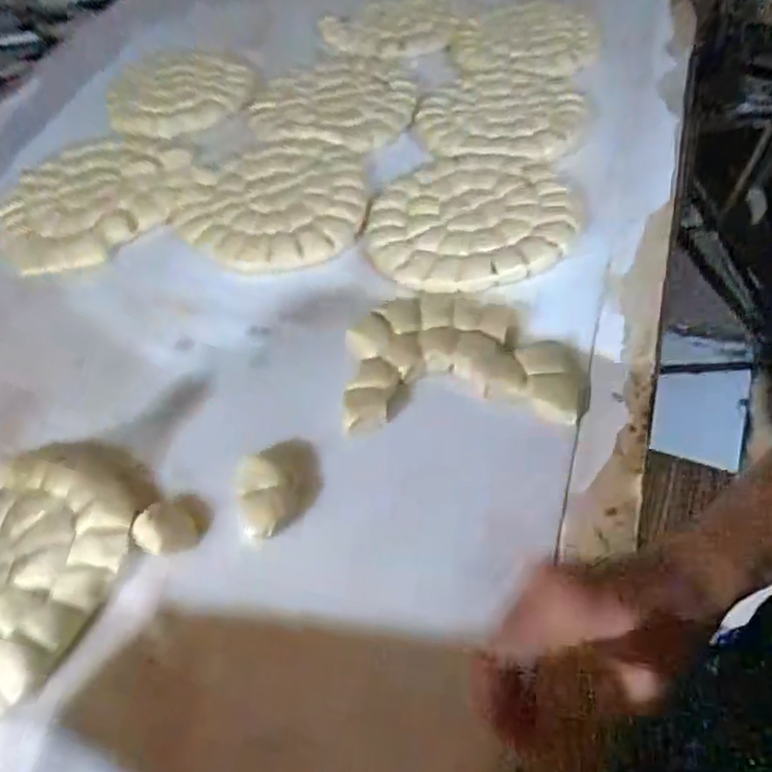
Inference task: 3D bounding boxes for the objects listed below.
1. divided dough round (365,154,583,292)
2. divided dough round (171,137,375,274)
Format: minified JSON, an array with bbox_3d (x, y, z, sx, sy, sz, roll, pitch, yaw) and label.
[{"bbox_3d":[0.114,-0.226,0.860,0.278,0.025,0.258,-2,49,3],"label":"divided dough round"},{"bbox_3d":[-0.164,-0.267,0.918,0.266,0.026,0.294,-8,49,-2],"label":"divided dough round"}]

